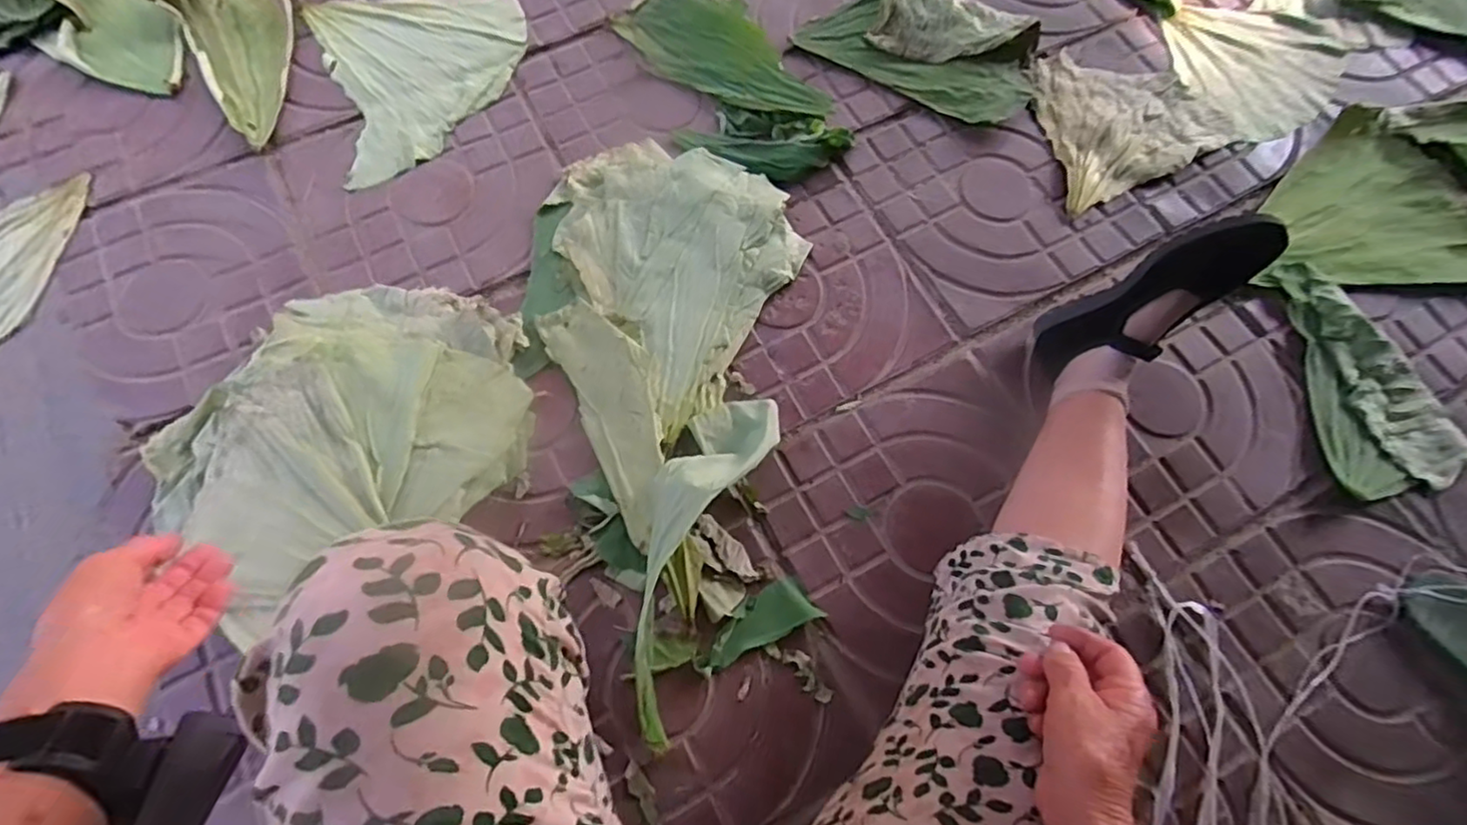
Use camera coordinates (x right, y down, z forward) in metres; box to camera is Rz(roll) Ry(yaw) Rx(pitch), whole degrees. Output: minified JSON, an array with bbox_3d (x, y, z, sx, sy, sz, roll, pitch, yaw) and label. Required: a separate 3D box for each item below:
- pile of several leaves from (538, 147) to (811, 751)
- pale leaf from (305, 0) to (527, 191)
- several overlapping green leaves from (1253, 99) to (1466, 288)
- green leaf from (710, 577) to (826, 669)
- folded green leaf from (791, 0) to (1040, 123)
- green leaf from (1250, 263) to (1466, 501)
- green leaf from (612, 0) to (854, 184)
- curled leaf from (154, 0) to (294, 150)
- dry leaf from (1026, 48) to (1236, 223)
[{"bbox_3d":[-0.085,-0.051,0.687,0.294,0.058,0.573,5,71,0],"label":"pile of several leaves"},{"bbox_3d":[-0.384,-0.437,0.840,0.251,0.014,0.285,-21,73,-8],"label":"pale leaf"},{"bbox_3d":[0.921,-0.284,0.805,0.551,0.035,0.255,-5,71,-3],"label":"several overlapping green leaves"},{"bbox_3d":[0.024,0.200,0.633,0.108,0.012,0.046,-25,73,-10],"label":"green leaf"},{"bbox_3d":[0.242,-0.479,0.849,0.300,0.054,0.149,25,72,7],"label":"folded green leaf"},{"bbox_3d":[0.688,-0.046,0.725,0.141,0.019,0.268,-7,71,-4],"label":"green leaf"},{"bbox_3d":[-0.019,-0.414,0.826,0.173,0.038,0.342,-37,76,-13],"label":"green leaf"},{"bbox_3d":[-0.626,-0.494,0.823,0.146,0.058,0.322,-36,76,-13],"label":"curled leaf"},{"bbox_3d":[0.481,-0.383,0.844,0.247,0.013,0.210,-25,73,-9],"label":"dry leaf"}]

